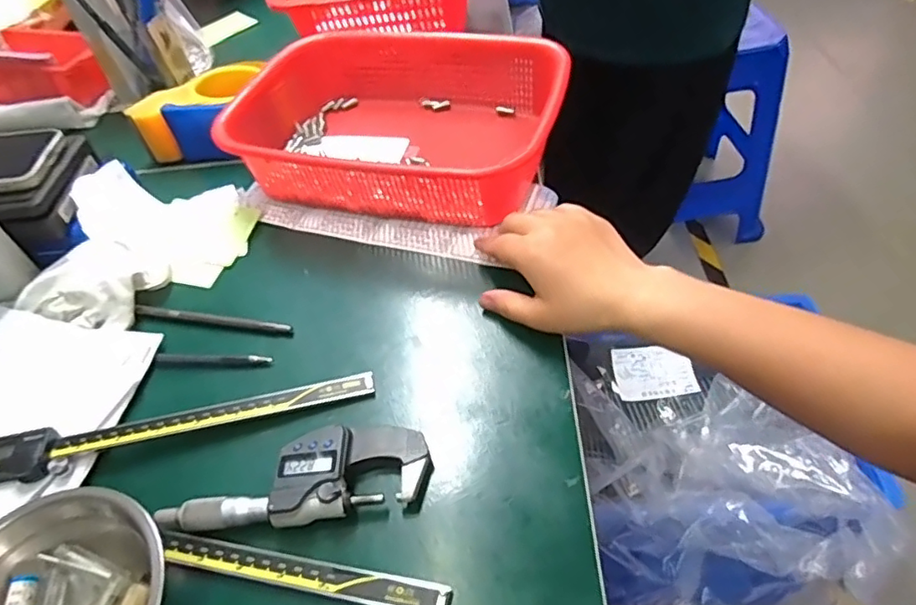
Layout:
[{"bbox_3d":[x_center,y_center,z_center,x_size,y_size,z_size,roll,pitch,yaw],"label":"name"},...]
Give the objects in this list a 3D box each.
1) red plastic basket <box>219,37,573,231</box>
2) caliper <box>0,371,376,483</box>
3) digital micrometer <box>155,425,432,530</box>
[{"bbox_3d":[-0.058,-0.163,0.549,0.267,0.087,0.194,10,52,16],"label":"red plastic basket"},{"bbox_3d":[-0.200,0.086,0.399,0.286,0.019,0.066,-18,50,-7],"label":"caliper"},{"bbox_3d":[-0.097,0.108,0.361,0.158,0.020,0.054,-13,49,-3],"label":"digital micrometer"}]

